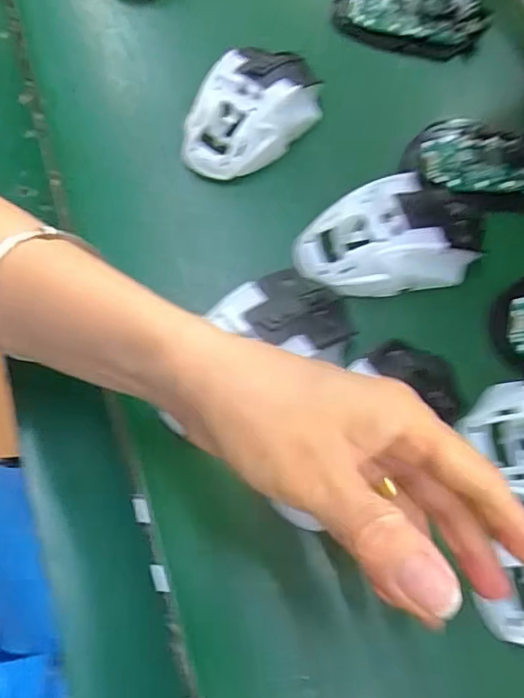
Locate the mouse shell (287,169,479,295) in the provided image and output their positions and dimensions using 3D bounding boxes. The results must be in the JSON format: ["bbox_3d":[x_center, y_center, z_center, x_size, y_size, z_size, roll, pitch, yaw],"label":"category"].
[{"bbox_3d":[0.077,-0.068,0.335,0.109,0.030,0.059,-9,68,-6],"label":"mouse shell"}]

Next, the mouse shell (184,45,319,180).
[{"bbox_3d":[-0.004,-0.163,0.377,0.064,0.036,0.114,37,71,12],"label":"mouse shell"}]

